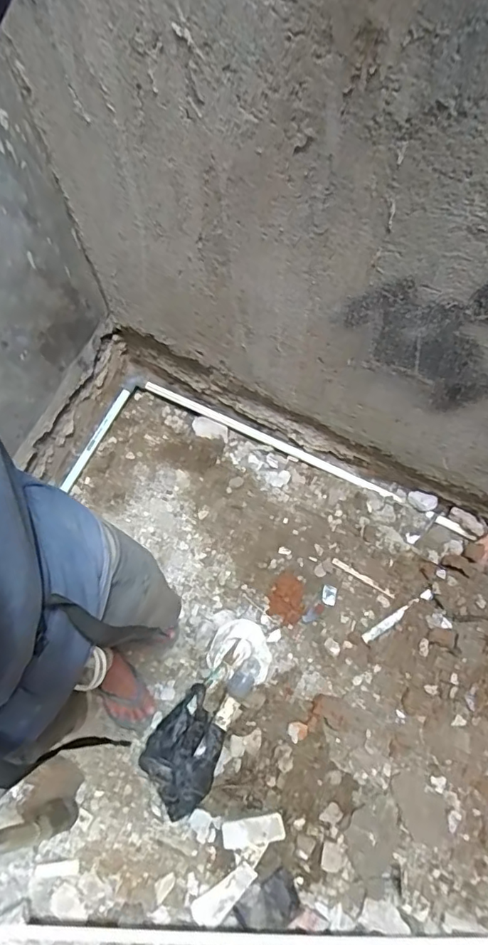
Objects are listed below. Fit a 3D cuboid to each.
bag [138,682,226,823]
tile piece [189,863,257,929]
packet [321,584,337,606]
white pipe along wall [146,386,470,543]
[{"bbox_3d":[-0.140,0.679,1.255,0.186,0.073,0.241,42,75,15],"label":"bag"},{"bbox_3d":[-0.044,0.985,1.203,0.159,0.016,0.062,-34,72,-11],"label":"tile piece"},{"bbox_3d":[0.239,0.345,1.453,0.040,0.006,0.053,12,70,6],"label":"packet"},{"bbox_3d":[0.164,-0.059,1.581,1.095,0.031,0.028,26,72,11],"label":"white pipe along wall"}]

